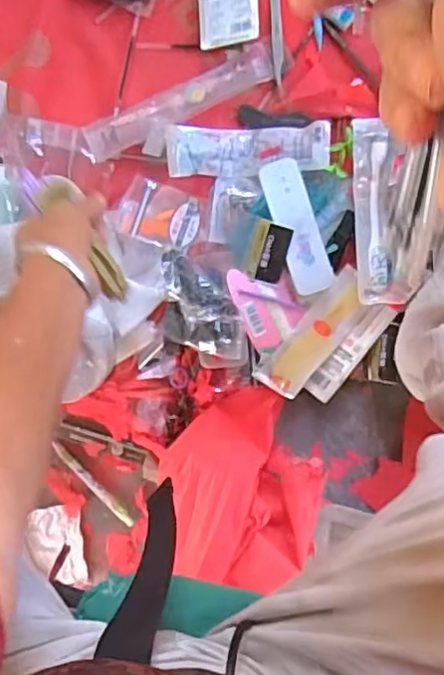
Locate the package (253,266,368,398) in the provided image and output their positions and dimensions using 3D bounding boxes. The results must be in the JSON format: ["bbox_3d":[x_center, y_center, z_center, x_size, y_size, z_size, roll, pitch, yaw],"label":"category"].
[{"bbox_3d":[0.101,-0.001,0.647,0.050,0.007,0.149,42,99,3],"label":"package"}]

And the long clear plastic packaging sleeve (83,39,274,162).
[{"bbox_3d":[-0.049,-0.259,0.662,0.218,0.018,0.047,-23,91,10],"label":"long clear plastic packaging sleeve"}]

